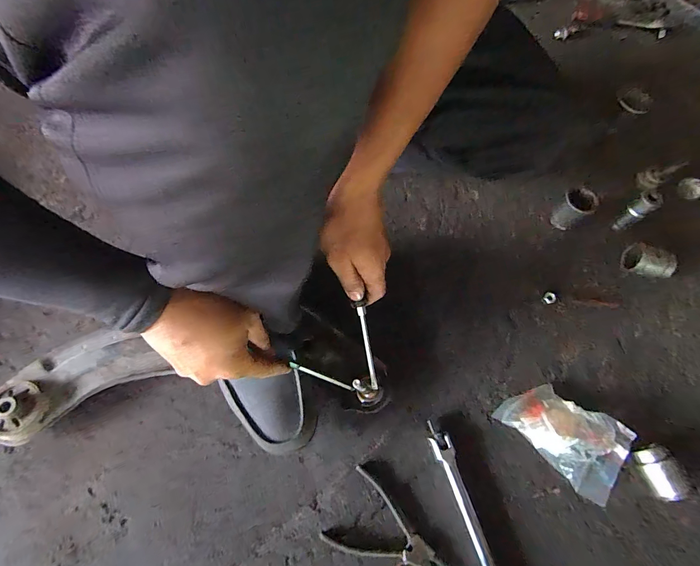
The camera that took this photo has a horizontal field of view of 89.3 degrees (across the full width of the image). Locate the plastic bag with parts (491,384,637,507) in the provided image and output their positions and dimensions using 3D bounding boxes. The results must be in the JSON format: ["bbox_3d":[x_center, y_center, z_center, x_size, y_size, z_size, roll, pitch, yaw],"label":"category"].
[{"bbox_3d":[0.290,0.202,0.485,0.167,0.044,0.103,32,68,13],"label":"plastic bag with parts"}]

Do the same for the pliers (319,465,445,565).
[{"bbox_3d":[0.059,0.318,0.438,0.165,0.011,0.090,29,67,12],"label":"pliers"}]

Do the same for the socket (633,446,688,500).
[{"bbox_3d":[0.401,0.245,0.458,0.035,0.032,0.061,-7,65,-5],"label":"socket"}]

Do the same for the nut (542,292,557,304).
[{"bbox_3d":[0.328,0.024,0.584,0.022,0.009,0.018,-2,64,-2],"label":"nut"}]

